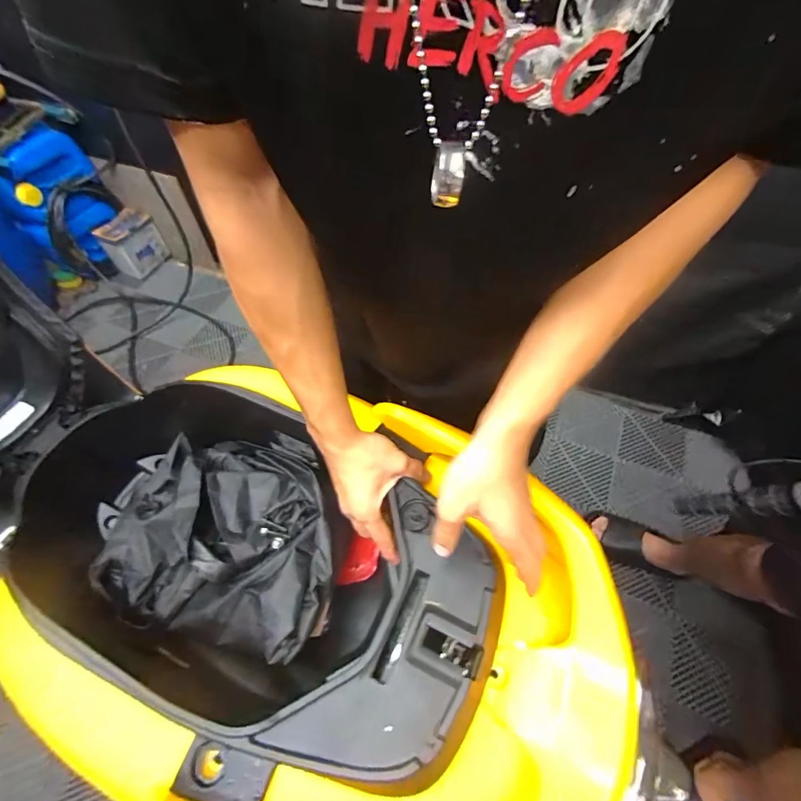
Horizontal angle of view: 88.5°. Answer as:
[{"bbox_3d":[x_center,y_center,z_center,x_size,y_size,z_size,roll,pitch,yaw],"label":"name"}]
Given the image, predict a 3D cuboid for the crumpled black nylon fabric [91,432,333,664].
[{"bbox_3d":[-0.250,0.177,0.578,0.332,0.094,0.261,9,58,8],"label":"crumpled black nylon fabric"}]

